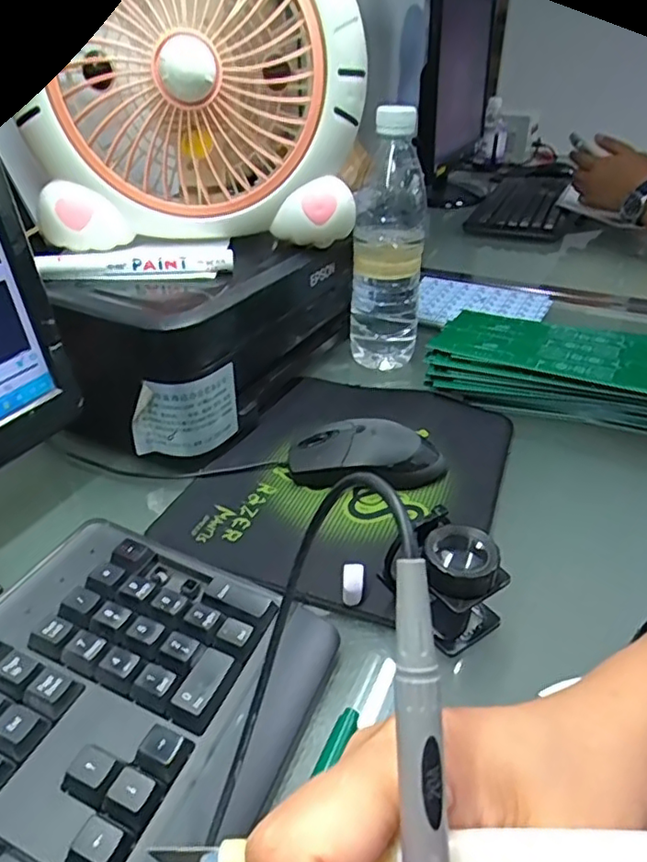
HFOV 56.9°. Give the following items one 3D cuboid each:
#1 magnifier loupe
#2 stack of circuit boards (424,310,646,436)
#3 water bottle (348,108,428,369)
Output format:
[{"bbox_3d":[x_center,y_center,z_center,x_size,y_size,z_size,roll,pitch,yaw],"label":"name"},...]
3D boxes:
[{"bbox_3d":[0.067,0.078,0.324,0.045,0.056,0.057,-24,40,-32],"label":"magnifier loupe"},{"bbox_3d":[0.228,-0.054,0.529,0.256,0.048,0.118,12,35,18],"label":"stack of circuit boards"},{"bbox_3d":[0.060,-0.170,0.548,0.063,0.217,0.055,5,33,7],"label":"water bottle"}]

